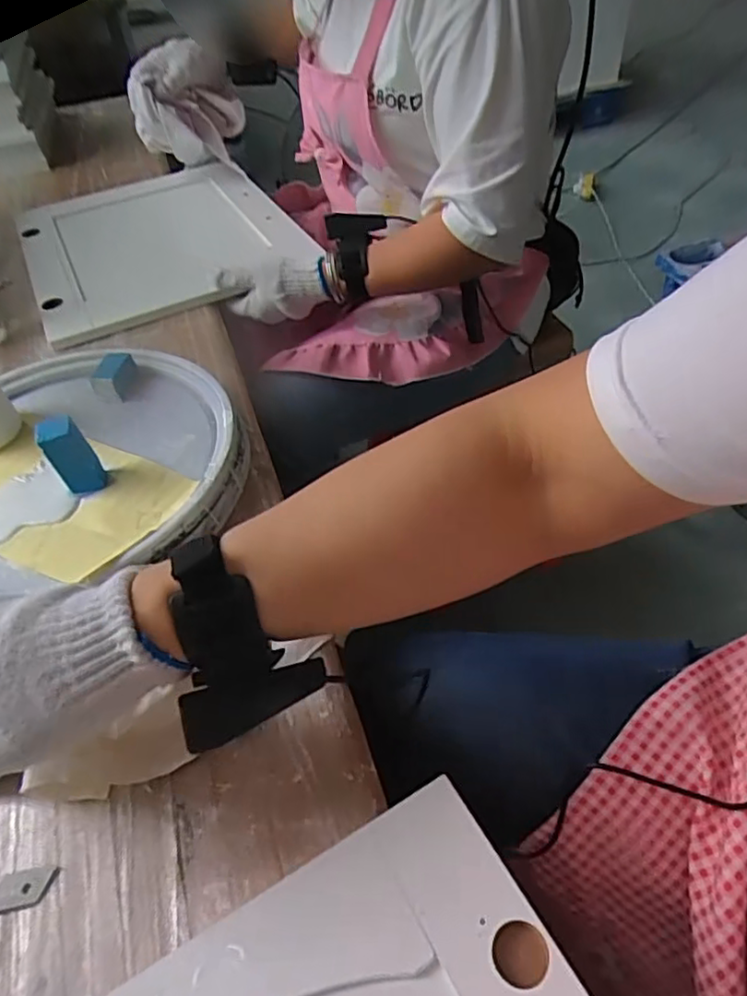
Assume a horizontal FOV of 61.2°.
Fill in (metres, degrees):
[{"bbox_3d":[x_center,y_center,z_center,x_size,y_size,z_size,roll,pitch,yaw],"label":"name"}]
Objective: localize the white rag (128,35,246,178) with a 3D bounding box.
[{"bbox_3d":[-0.271,-0.565,0.911,0.138,0.140,0.095,-1,48,6],"label":"white rag"}]

